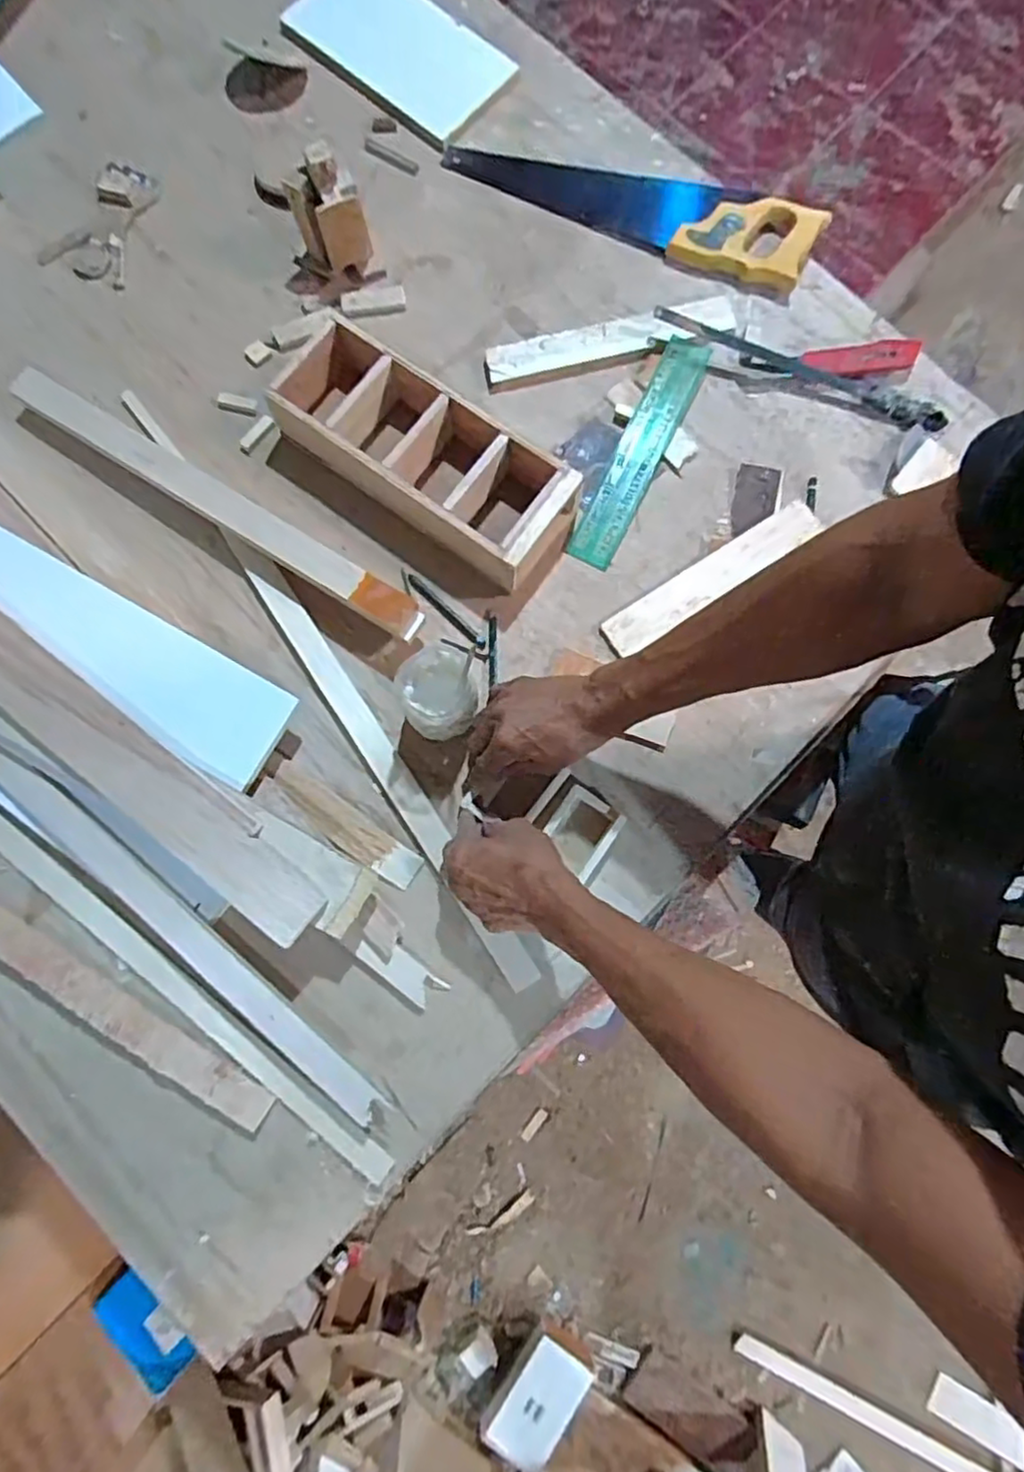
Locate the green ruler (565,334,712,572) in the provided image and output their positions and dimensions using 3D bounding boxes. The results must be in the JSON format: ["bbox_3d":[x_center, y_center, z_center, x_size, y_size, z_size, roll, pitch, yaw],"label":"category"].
[{"bbox_3d":[0.127,-0.286,0.668,0.047,0.010,0.253,26,85,3],"label":"green ruler"}]

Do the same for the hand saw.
[{"bbox_3d":[0.123,-0.580,0.708,0.402,0.035,0.090,22,79,5],"label":"hand saw"}]

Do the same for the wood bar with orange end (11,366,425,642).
[{"bbox_3d":[-0.285,-0.222,0.635,0.471,0.046,0.034,32,80,7],"label":"wood bar with orange end"}]

